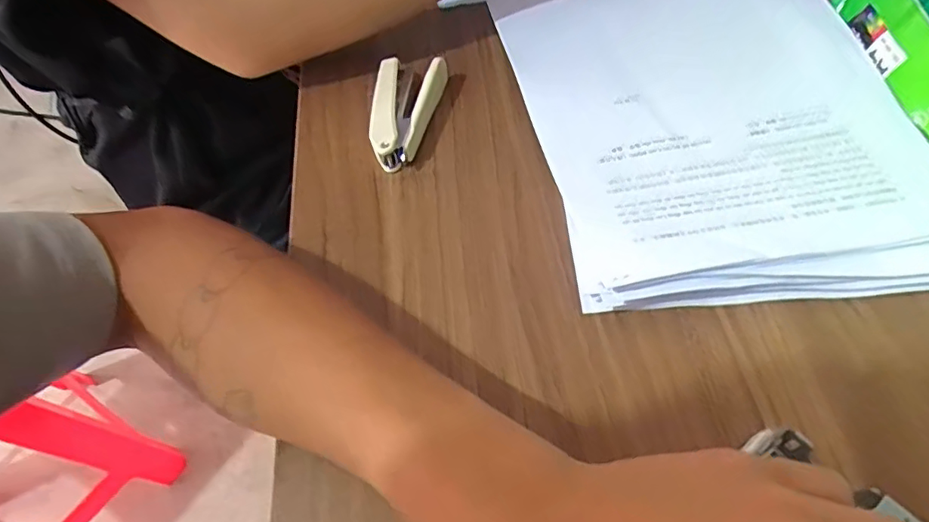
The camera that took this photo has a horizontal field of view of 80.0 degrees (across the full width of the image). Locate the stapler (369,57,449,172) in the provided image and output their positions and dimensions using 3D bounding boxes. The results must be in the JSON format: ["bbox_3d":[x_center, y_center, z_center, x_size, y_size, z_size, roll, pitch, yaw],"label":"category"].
[{"bbox_3d":[-0.046,-0.104,0.373,0.044,0.026,0.095,10,58,10],"label":"stapler"}]

